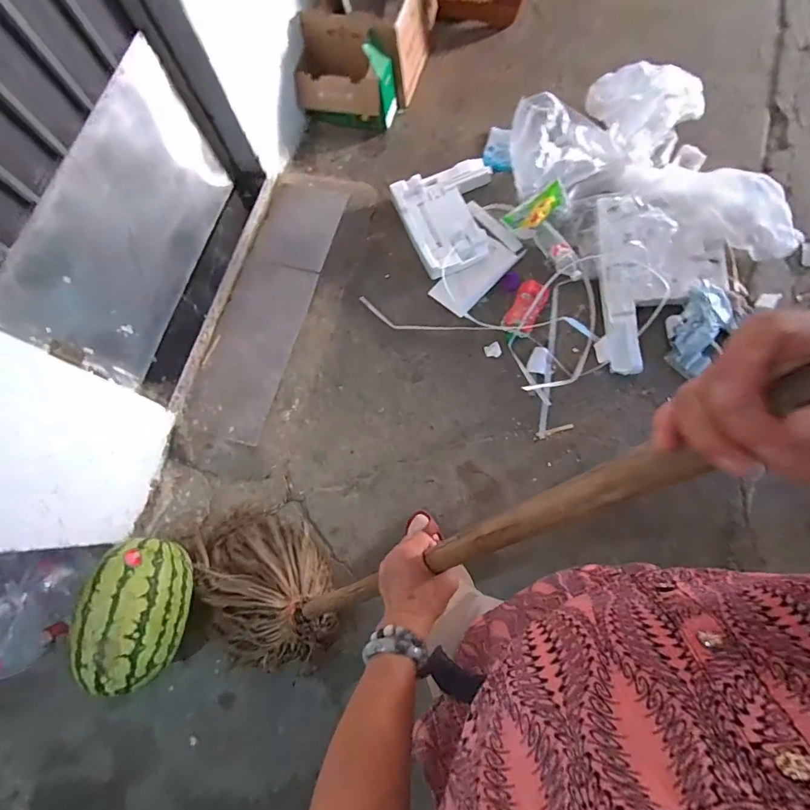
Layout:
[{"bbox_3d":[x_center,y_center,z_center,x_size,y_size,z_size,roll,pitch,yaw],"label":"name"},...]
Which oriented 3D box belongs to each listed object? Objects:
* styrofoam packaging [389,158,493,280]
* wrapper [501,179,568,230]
[{"bbox_3d":[0.176,-0.643,1.476,0.356,0.052,0.381,-25,74,-3],"label":"styrofoam packaging"},{"bbox_3d":[0.423,-0.626,1.404,0.199,0.079,0.089,-30,78,7],"label":"wrapper"}]

